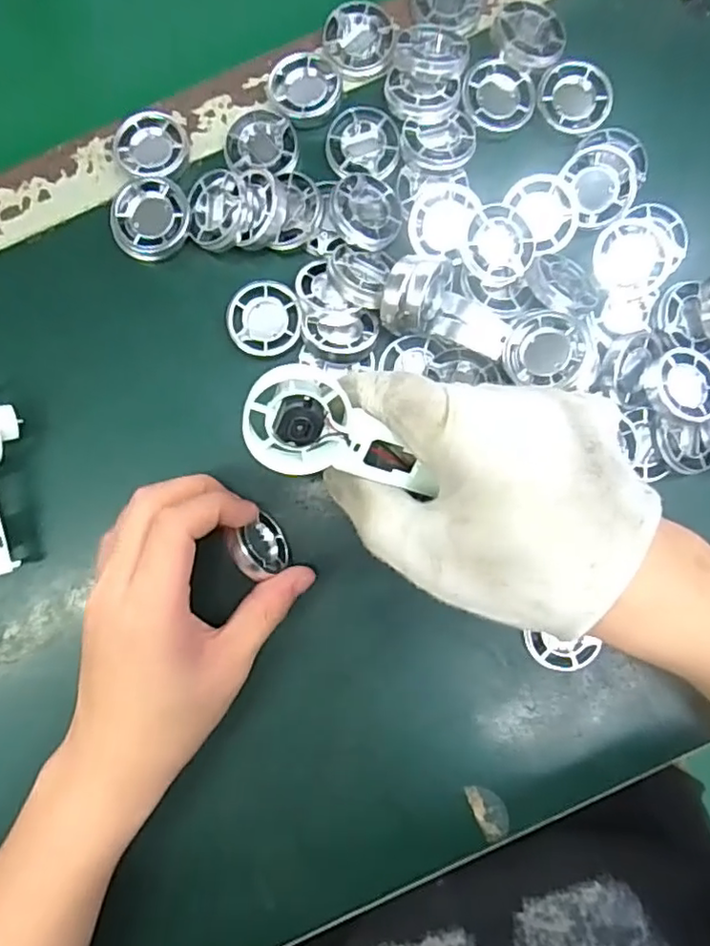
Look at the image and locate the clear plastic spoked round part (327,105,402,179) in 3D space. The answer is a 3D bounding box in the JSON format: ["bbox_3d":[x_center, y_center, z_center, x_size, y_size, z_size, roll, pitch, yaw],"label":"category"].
[{"bbox_3d":[0.004,-0.175,0.330,0.037,0.009,0.035,0,87,0],"label":"clear plastic spoked round part"}]

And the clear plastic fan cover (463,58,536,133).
[{"bbox_3d":[0.076,-0.200,0.328,0.038,0.011,0.034,6,87,0],"label":"clear plastic fan cover"}]

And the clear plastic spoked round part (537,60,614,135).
[{"bbox_3d":[0.116,-0.197,0.326,0.038,0.011,0.033,21,87,1],"label":"clear plastic spoked round part"}]

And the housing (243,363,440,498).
[{"bbox_3d":[-0.004,-0.013,0.228,0.071,0.019,0.037,19,87,1],"label":"housing"}]

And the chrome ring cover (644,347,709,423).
[{"bbox_3d":[0.165,-0.042,0.311,0.033,0.015,0.038,-26,87,-20],"label":"chrome ring cover"}]

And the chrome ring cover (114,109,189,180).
[{"bbox_3d":[-0.108,-0.176,0.335,0.039,0.011,0.036,39,87,2],"label":"chrome ring cover"}]

